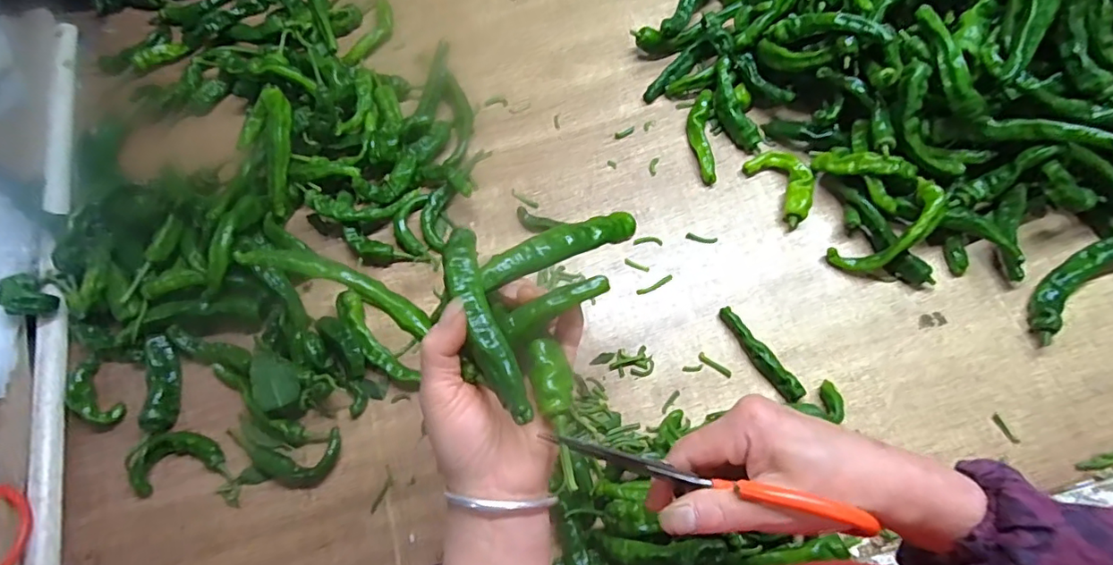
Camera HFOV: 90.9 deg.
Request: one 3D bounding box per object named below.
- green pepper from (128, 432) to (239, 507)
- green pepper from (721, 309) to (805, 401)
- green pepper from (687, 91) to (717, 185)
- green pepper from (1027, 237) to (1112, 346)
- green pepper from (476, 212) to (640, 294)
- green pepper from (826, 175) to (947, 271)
[{"bbox_3d":[-0.348,0.174,0.517,0.100,0.018,0.060,2,69,4],"label":"green pepper"},{"bbox_3d":[0.194,0.068,0.524,0.021,0.016,0.105,-37,72,-11],"label":"green pepper"},{"bbox_3d":[0.161,-0.163,0.610,0.027,0.019,0.113,1,69,3],"label":"green pepper"},{"bbox_3d":[0.504,-0.005,0.523,0.144,0.040,0.045,-40,72,-12],"label":"green pepper"},{"bbox_3d":[0.007,-0.025,0.358,0.129,0.014,0.020,-22,67,-35],"label":"green pepper"},{"bbox_3d":[0.325,-0.049,0.534,0.115,0.022,0.045,-43,71,17],"label":"green pepper"}]

